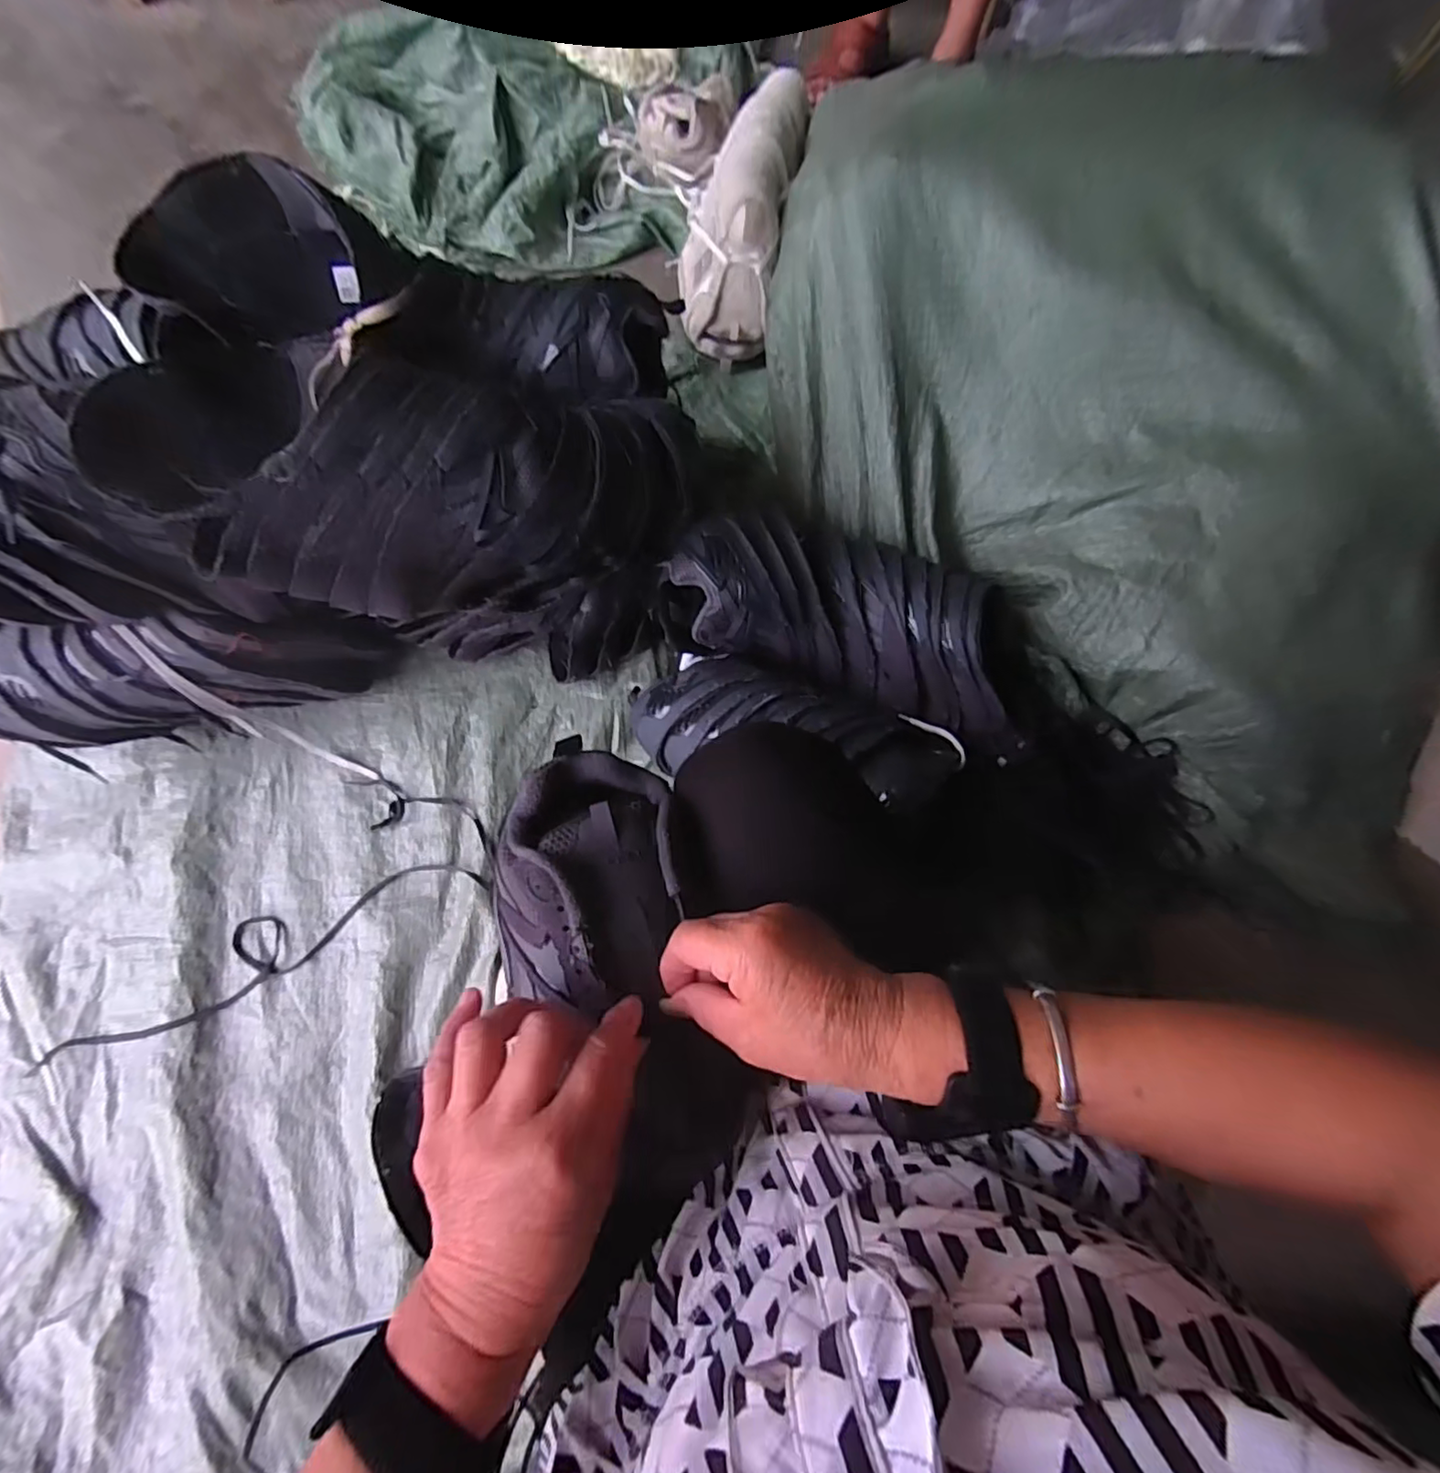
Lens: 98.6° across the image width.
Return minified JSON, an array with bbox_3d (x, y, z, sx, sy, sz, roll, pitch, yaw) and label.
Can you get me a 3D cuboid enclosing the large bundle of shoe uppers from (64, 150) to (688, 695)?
[{"bbox_3d":[-0.272,-0.285,0.566,0.467,0.161,0.343,5,73,1],"label":"large bundle of shoe uppers"}]

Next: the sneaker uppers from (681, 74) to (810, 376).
[{"bbox_3d":[0.028,-0.752,0.874,0.158,0.114,0.381,16,100,6],"label":"sneaker uppers"}]

